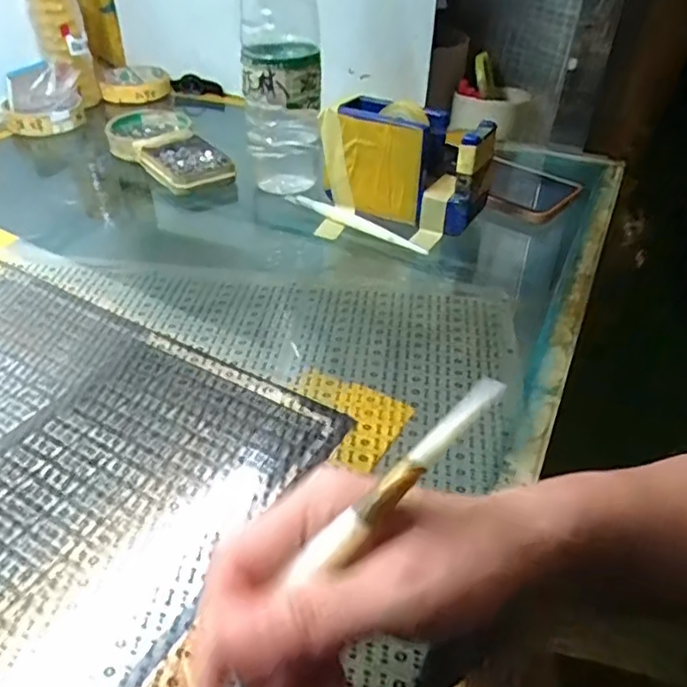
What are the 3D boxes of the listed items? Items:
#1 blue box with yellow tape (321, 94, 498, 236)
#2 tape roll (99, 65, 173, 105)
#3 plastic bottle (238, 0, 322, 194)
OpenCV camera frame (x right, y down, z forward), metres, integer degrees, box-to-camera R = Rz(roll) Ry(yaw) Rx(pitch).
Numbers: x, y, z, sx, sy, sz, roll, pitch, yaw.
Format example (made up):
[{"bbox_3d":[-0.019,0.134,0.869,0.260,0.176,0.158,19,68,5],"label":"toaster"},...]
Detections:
[{"bbox_3d":[0.030,-0.153,0.500,0.094,0.077,0.046,19,43,20],"label":"blue box with yellow tape"},{"bbox_3d":[-0.256,-0.322,0.766,0.083,0.018,0.094,-7,40,-9],"label":"tape roll"},{"bbox_3d":[-0.050,-0.234,0.494,0.063,0.205,0.061,-2,40,-3],"label":"plastic bottle"}]

